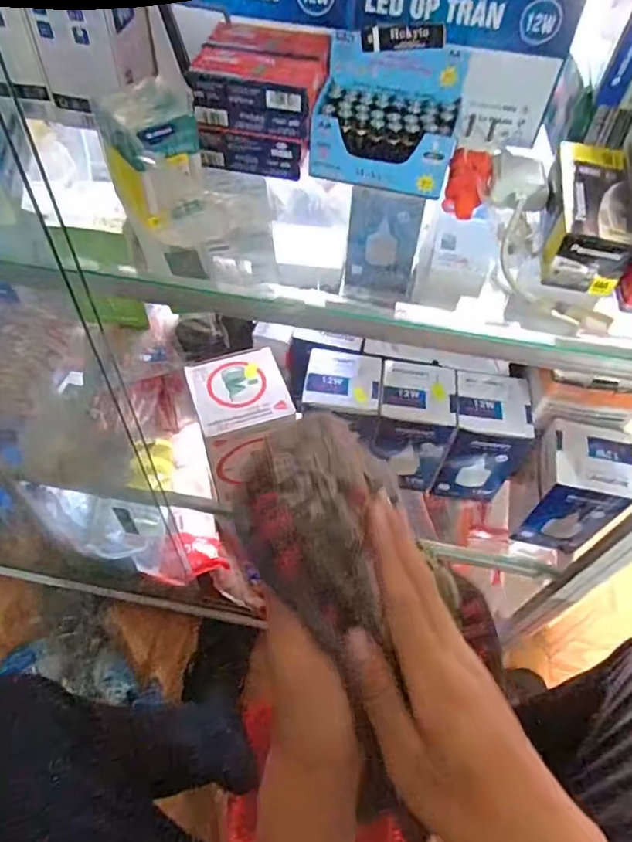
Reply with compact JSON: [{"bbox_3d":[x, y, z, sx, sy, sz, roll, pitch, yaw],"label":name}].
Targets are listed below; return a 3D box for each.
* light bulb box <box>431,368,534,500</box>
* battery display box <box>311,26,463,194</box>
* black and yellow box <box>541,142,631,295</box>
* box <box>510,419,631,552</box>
[{"bbox_3d":[0.206,0.023,0.682,0.099,0.137,0.091,8,55,2],"label":"light bulb box"},{"bbox_3d":[0.062,-0.266,0.475,0.119,0.092,0.094,14,56,7],"label":"battery display box"},{"bbox_3d":[0.217,-0.167,0.442,0.057,0.051,0.139,17,56,9],"label":"black and yellow box"},{"bbox_3d":[0.290,0.080,0.650,0.081,0.143,0.085,8,55,3],"label":"box"}]

